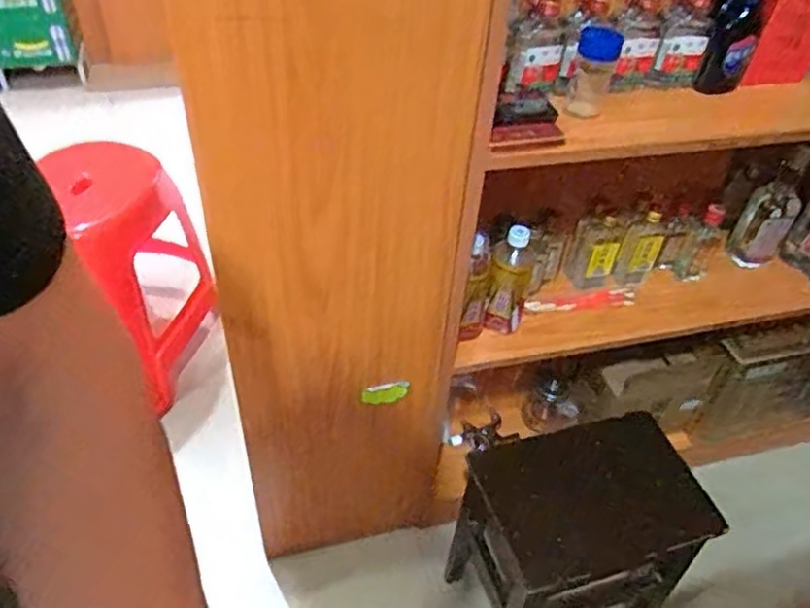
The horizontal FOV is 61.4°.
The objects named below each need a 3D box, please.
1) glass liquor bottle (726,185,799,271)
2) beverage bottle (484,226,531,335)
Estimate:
[{"bbox_3d":[0.649,-0.147,1.230,0.083,0.159,0.078,23,47,18],"label":"glass liquor bottle"},{"bbox_3d":[0.157,-0.028,1.036,0.062,0.181,0.051,15,45,11],"label":"beverage bottle"}]

